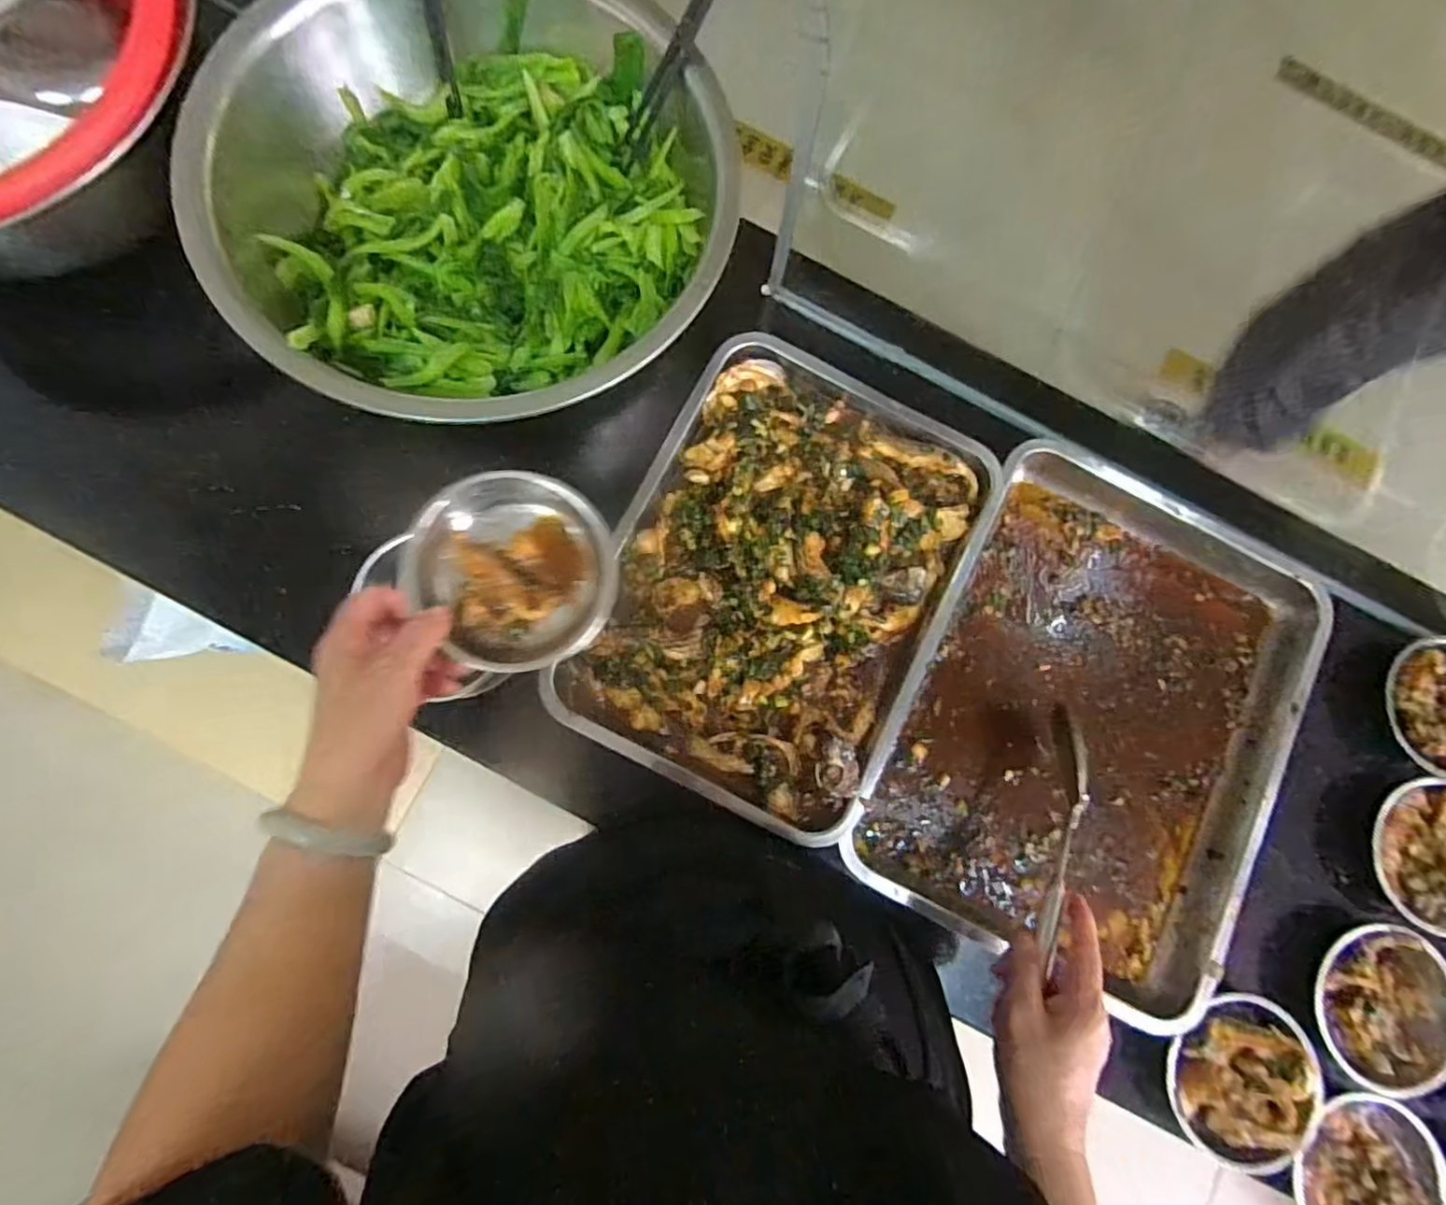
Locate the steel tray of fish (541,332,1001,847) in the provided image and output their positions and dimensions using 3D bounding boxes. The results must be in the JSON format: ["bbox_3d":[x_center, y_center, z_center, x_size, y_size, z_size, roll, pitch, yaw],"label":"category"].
[{"bbox_3d":[0.051,-0.023,0.581,0.291,0.051,0.400,26,80,0],"label":"steel tray of fish"}]

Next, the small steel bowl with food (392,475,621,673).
[{"bbox_3d":[-0.146,-0.025,0.460,0.128,0.050,0.137,1,81,-4],"label":"small steel bowl with food"}]

